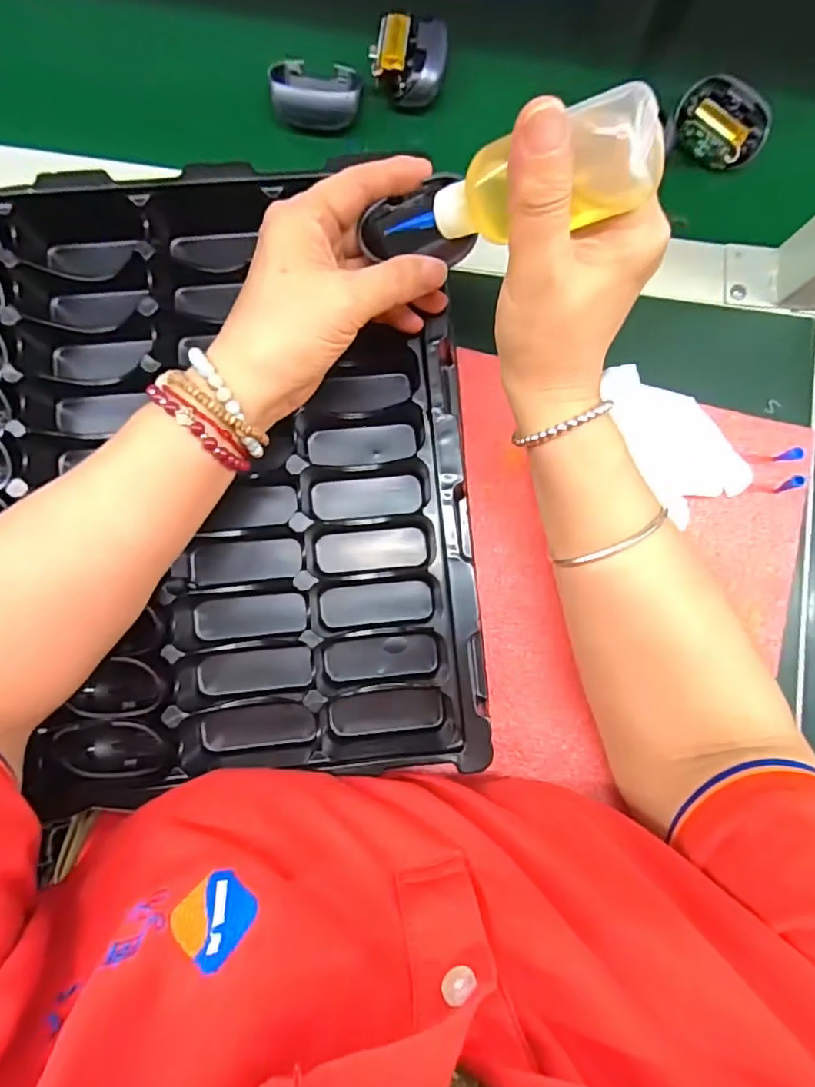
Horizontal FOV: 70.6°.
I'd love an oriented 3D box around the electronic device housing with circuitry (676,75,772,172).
[{"bbox_3d":[0.194,-0.260,0.355,0.054,0.024,0.036,38,84,1],"label":"electronic device housing with circuitry"}]

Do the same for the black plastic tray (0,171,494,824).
[{"bbox_3d":[-0.195,-0.024,0.318,0.448,0.060,0.324,-6,85,-4],"label":"black plastic tray"}]

